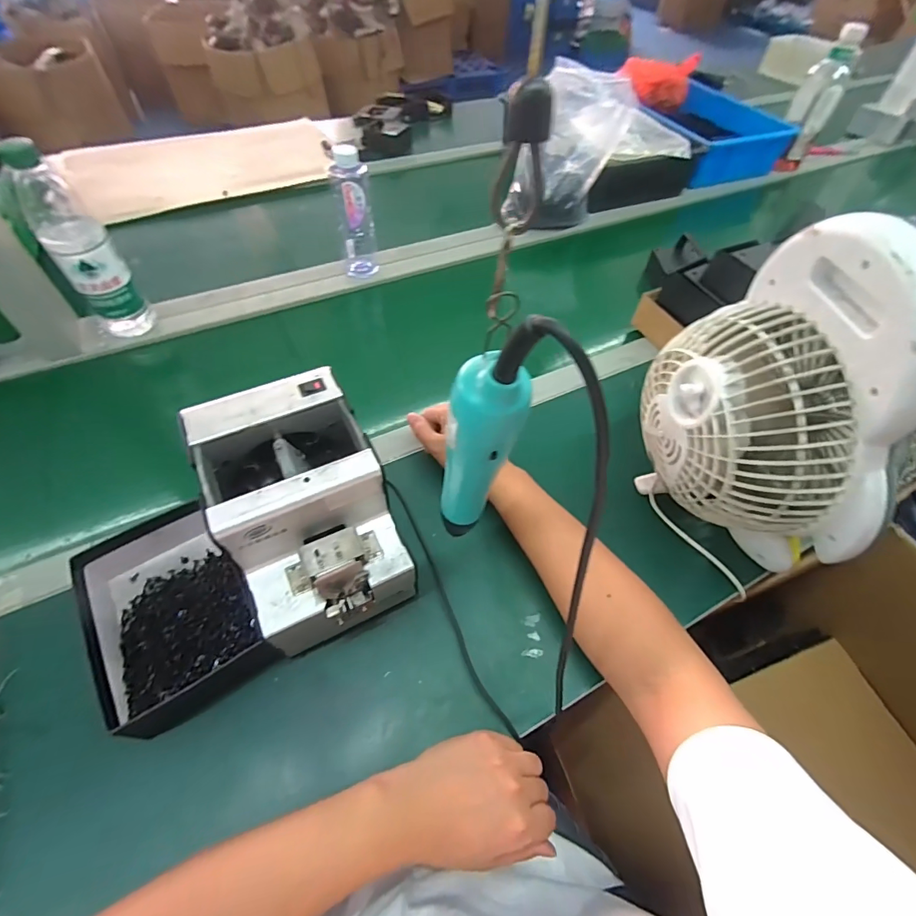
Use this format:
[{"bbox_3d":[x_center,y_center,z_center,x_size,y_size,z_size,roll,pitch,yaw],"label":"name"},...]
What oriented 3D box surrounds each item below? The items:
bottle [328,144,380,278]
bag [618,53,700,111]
[{"bbox_3d":[-0.155,-0.362,0.662,0.054,0.171,0.055,-11,56,-11],"label":"bottle"},{"bbox_3d":[0.489,-0.901,1.069,0.183,0.078,0.113,-2,55,-4],"label":"bag"}]

